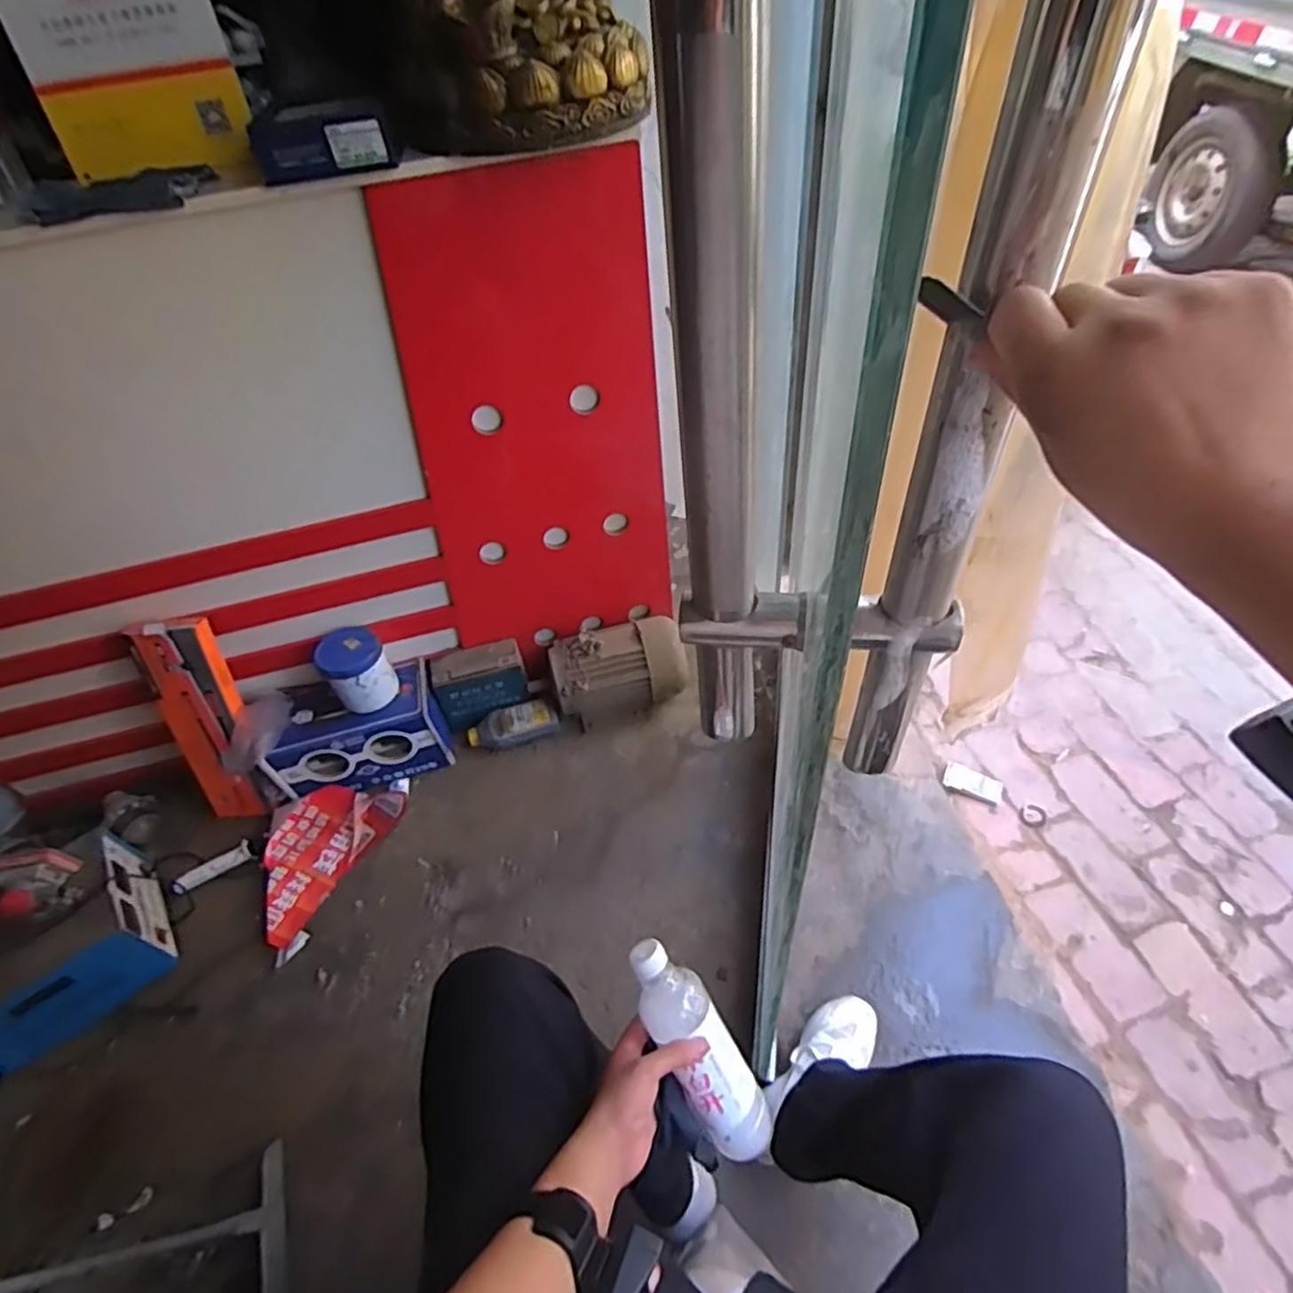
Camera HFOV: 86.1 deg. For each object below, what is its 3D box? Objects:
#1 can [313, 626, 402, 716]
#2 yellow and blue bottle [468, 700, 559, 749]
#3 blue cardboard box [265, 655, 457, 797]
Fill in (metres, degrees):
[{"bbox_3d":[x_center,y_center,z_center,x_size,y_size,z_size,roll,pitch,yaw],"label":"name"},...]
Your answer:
[{"bbox_3d":[-0.555,0.049,1.343,0.114,0.136,0.121,-3,49,4],"label":"can"},{"bbox_3d":[-0.285,0.176,1.481,0.187,0.057,0.071,-21,50,-11],"label":"yellow and blue bottle"},{"bbox_3d":[-0.580,0.183,1.419,0.320,0.170,0.168,-18,50,-9],"label":"blue cardboard box"}]

